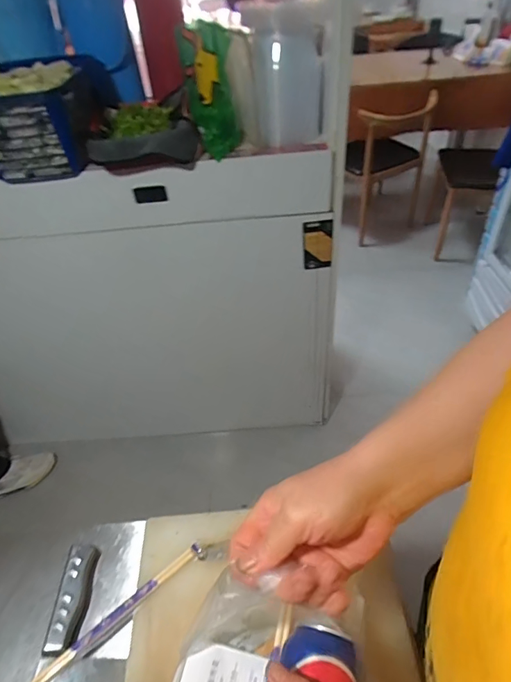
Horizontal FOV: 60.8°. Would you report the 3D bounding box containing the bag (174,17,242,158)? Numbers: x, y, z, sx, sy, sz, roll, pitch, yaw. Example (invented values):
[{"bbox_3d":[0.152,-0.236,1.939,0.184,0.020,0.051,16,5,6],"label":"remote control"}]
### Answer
[{"bbox_3d":[-0.083,-0.514,0.896,0.089,0.216,0.117,-21,45,-15],"label":"bag"}]

